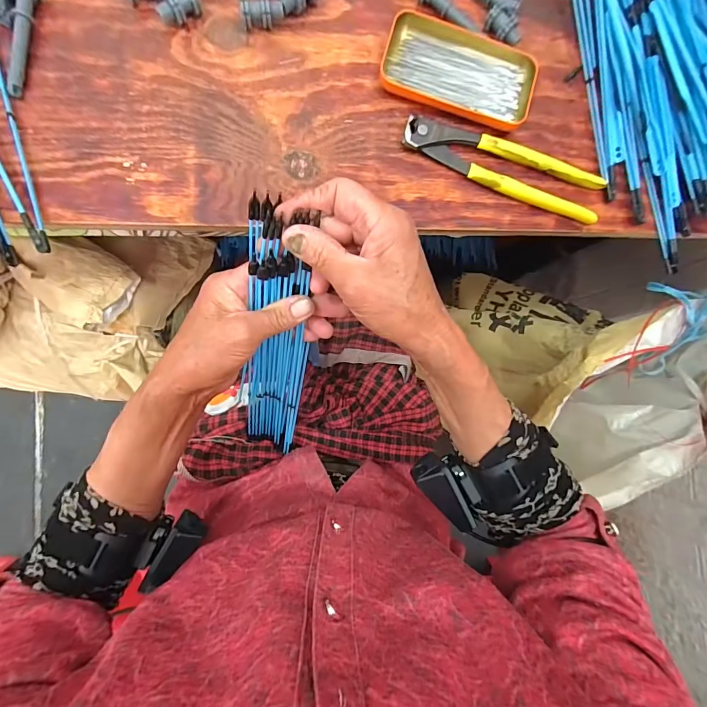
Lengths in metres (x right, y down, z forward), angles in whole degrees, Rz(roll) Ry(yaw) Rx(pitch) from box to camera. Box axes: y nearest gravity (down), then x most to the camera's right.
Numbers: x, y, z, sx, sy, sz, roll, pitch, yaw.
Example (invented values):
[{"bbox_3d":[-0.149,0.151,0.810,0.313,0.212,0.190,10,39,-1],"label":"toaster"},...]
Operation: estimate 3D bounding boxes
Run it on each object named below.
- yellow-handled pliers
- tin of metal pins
[{"bbox_3d":[0.143,-0.176,0.375,0.199,0.019,0.050,14,84,-6],"label":"yellow-handled pliers"},{"bbox_3d":[0.102,-0.271,0.371,0.142,0.016,0.081,19,84,-6],"label":"tin of metal pins"}]

